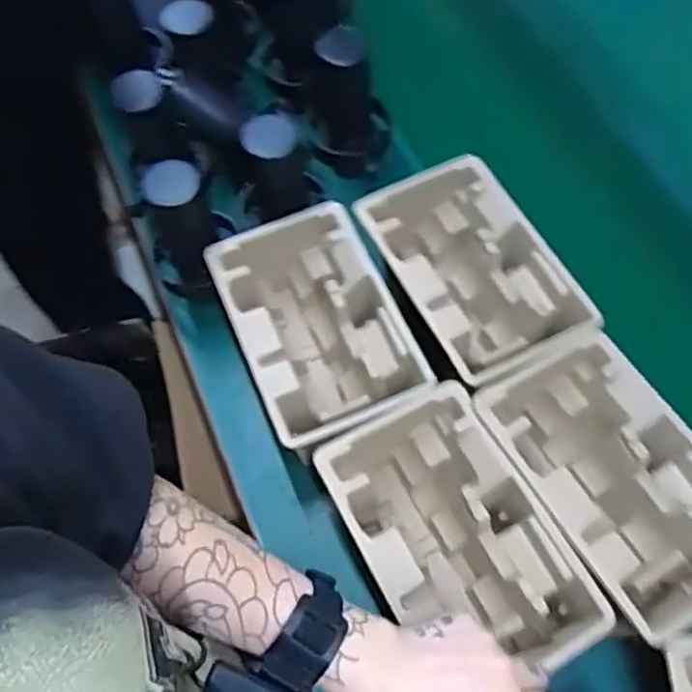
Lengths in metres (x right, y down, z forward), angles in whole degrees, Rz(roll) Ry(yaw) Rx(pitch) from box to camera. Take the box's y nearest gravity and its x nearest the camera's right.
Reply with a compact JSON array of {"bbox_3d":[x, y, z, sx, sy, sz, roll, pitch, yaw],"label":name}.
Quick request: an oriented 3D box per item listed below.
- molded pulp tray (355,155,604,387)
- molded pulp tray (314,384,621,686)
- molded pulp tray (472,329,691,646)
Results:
[{"bbox_3d":[0.123,-0.067,0.672,0.145,0.089,0.234,-26,66,-9],"label":"molded pulp tray"},{"bbox_3d":[0.087,0.167,0.575,0.141,0.113,0.232,-29,66,-10],"label":"molded pulp tray"},{"bbox_3d":[0.224,0.115,0.576,0.146,0.093,0.230,-29,66,-10],"label":"molded pulp tray"}]

